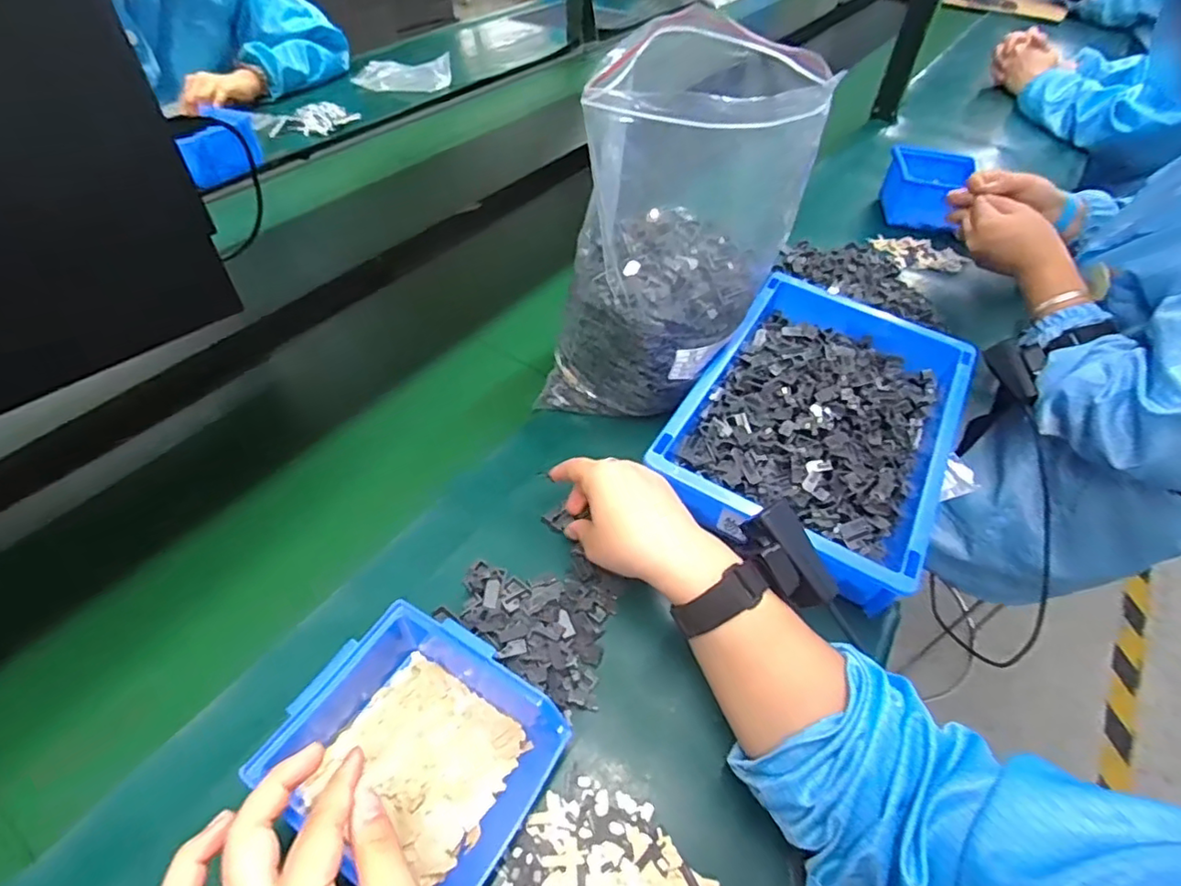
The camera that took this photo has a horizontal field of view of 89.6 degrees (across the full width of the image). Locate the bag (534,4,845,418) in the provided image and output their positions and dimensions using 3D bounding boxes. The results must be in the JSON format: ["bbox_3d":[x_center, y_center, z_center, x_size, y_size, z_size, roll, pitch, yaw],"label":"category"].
[{"bbox_3d":[0.071,-0.168,0.500,0.157,0.271,0.183,24,52,17],"label":"bag"}]

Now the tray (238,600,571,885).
[{"bbox_3d":[-0.102,0.176,0.348,0.146,0.056,0.121,24,52,17],"label":"tray"}]

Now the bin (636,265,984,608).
[{"bbox_3d":[0.208,-0.026,0.536,0.202,0.058,0.309,26,53,19],"label":"bin"}]

